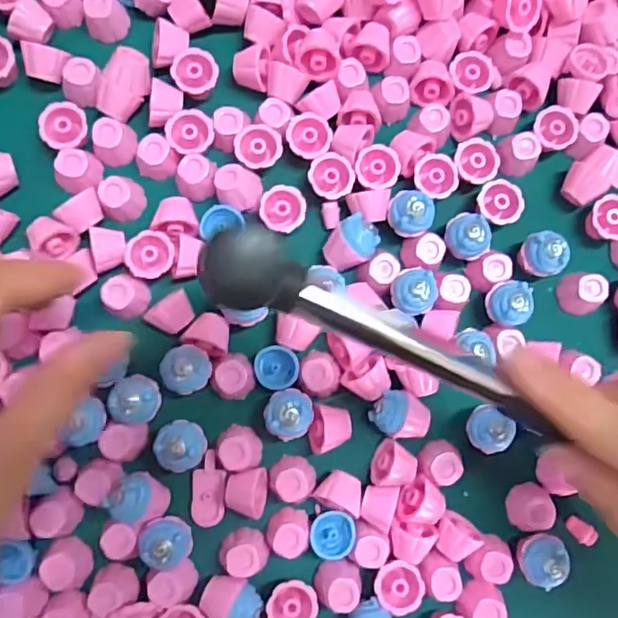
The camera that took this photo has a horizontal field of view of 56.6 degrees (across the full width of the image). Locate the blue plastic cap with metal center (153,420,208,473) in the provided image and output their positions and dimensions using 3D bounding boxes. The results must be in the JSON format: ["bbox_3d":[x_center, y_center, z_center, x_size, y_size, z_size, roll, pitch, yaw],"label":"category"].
[{"bbox_3d":[-0.053,0.057,0.240,0.020,0.021,0.019,0,83,-3],"label":"blue plastic cap with metal center"}]

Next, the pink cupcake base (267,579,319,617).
[{"bbox_3d":[-0.007,0.124,0.240,0.020,0.011,0.020,-2,84,-4],"label":"pink cupcake base"}]

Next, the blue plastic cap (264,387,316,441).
[{"bbox_3d":[-0.009,0.045,0.246,0.020,0.021,0.021,0,83,-3],"label":"blue plastic cap"}]

